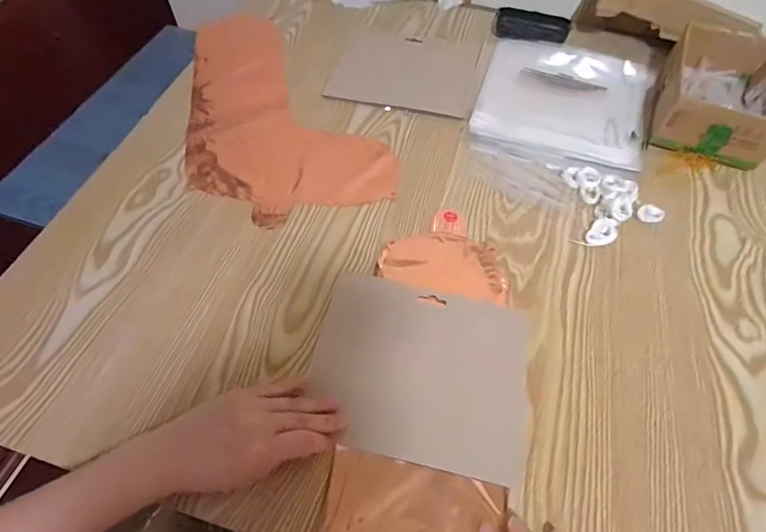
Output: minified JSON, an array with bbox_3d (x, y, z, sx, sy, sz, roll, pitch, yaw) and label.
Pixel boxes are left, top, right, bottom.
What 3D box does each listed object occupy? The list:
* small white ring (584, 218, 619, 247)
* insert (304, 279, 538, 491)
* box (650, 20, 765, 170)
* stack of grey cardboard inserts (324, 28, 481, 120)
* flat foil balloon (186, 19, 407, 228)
[{"bbox_3d":[0.238,-0.037,0.502,0.026,0.017,0.036,35,63,20],"label":"small white ring"},{"bbox_3d":[0.034,0.093,0.423,0.191,0.007,0.160,11,57,8],"label":"insert"},{"bbox_3d":[0.429,-0.221,0.595,0.131,0.070,0.198,23,59,14],"label":"box"},{"bbox_3d":[0.035,-0.281,0.661,0.186,0.011,0.180,12,57,7],"label":"stack of grey cardboard inserts"},{"bbox_3d":[-0.166,-0.211,0.619,0.216,0.007,0.418,-24,60,-16],"label":"flat foil balloon"}]

